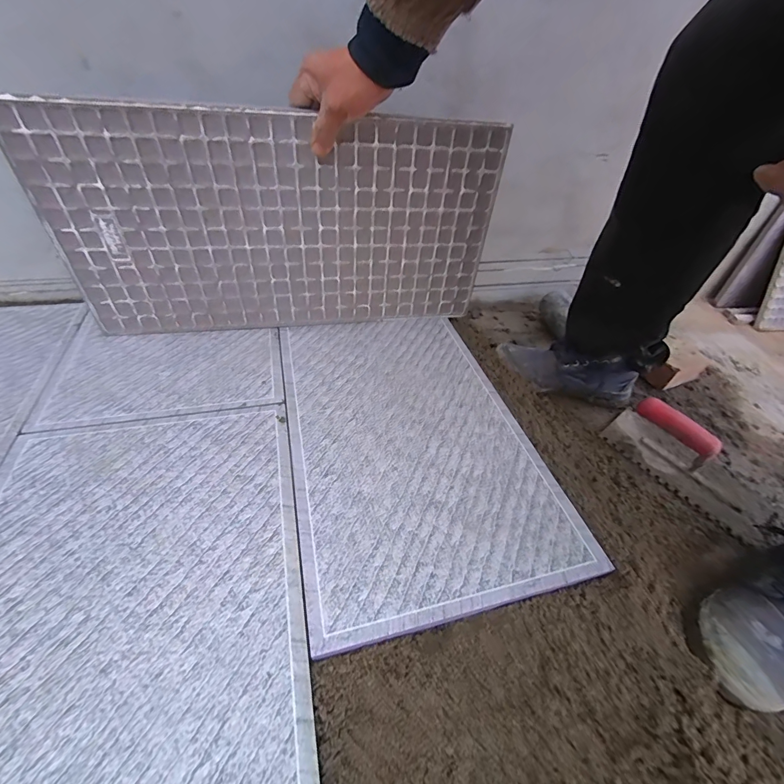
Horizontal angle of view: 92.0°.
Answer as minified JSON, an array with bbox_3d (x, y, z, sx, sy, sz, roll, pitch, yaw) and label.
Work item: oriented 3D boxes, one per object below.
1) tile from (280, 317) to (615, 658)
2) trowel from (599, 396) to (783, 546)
[{"bbox_3d":[0.017,0.041,0.504,0.295,0.008,0.463,-7,45,-15],"label":"tile"},{"bbox_3d":[0.474,0.097,0.579,0.120,0.074,0.251,-26,52,-30],"label":"trowel"}]

